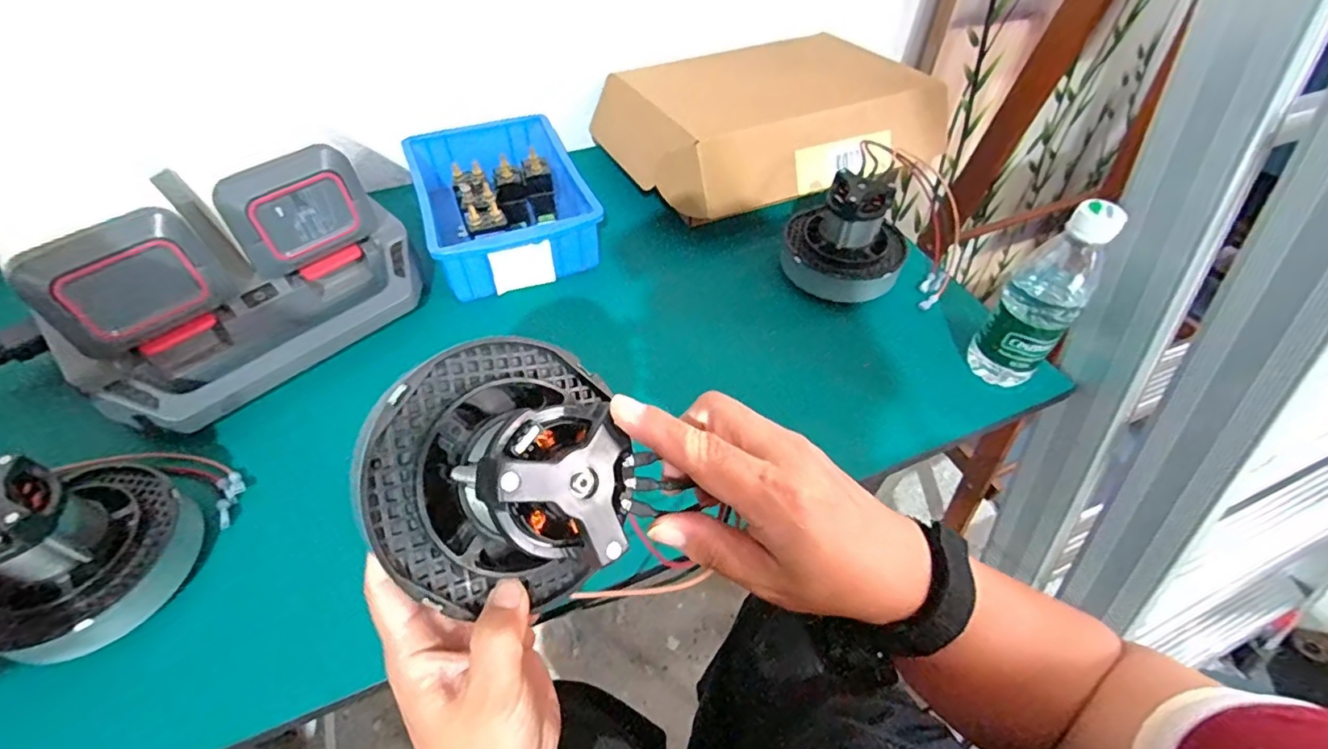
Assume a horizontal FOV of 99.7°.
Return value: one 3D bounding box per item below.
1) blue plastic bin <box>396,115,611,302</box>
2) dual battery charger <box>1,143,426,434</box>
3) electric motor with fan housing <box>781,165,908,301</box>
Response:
[{"bbox_3d":[-0.189,-0.204,0.652,0.173,0.078,0.231,-19,52,-15],"label":"blue plastic bin"},{"bbox_3d":[-0.359,-0.084,0.486,0.109,0.149,0.270,35,58,26],"label":"dual battery charger"},{"bbox_3d":[0.191,-0.143,0.586,0.126,0.106,0.106,18,52,15],"label":"electric motor with fan housing"}]

